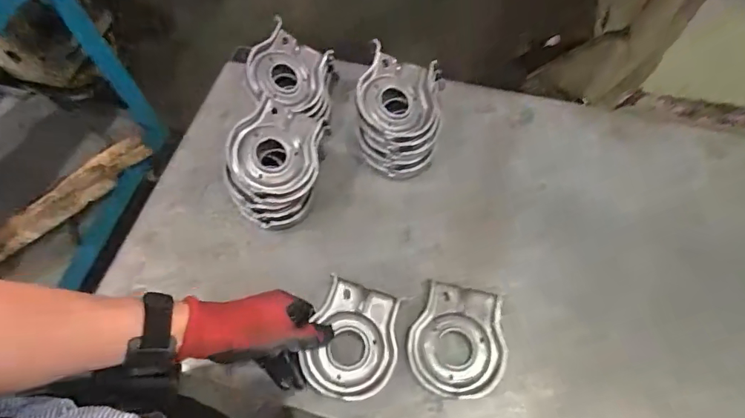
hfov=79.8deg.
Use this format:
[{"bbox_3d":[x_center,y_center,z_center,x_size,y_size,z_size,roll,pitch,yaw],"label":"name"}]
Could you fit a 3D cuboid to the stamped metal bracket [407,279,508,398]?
[{"bbox_3d":[0.095,0.145,0.501,0.100,0.021,0.122,8,63,6],"label":"stamped metal bracket"}]

